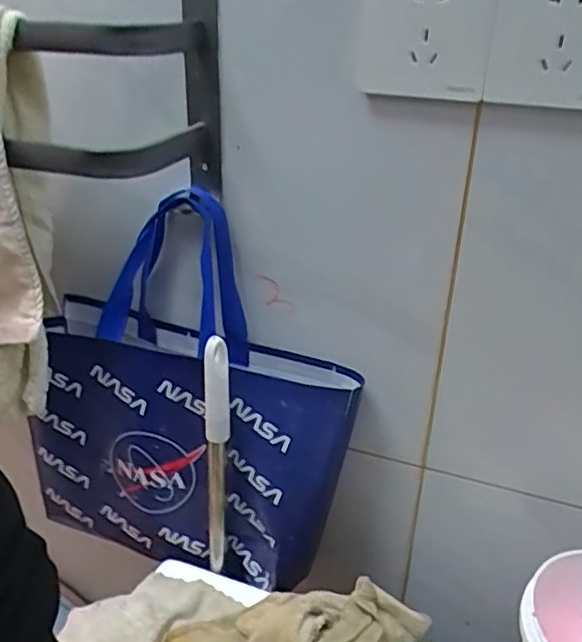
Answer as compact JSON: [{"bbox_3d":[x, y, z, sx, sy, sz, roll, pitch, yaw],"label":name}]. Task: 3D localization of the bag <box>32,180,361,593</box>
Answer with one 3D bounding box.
[{"bbox_3d":[-0.099,0.072,0.603,0.316,0.344,0.092,10,30,16],"label":"bag"}]

